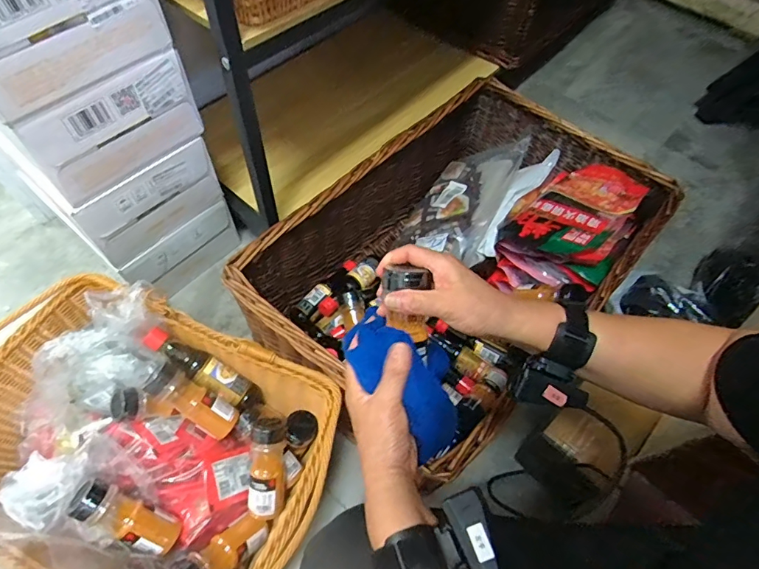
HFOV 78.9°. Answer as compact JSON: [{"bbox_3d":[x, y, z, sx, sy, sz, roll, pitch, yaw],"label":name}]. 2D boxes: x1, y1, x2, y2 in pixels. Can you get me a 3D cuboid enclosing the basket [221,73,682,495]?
[{"bbox_3d":[0.138,-0.043,0.853,0.472,0.220,0.684,39,65,19],"label":"basket"}]

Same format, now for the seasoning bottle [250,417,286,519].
[{"bbox_3d":[-0.152,0.250,0.633,0.048,0.056,0.135,1,93,-3],"label":"seasoning bottle"}]

